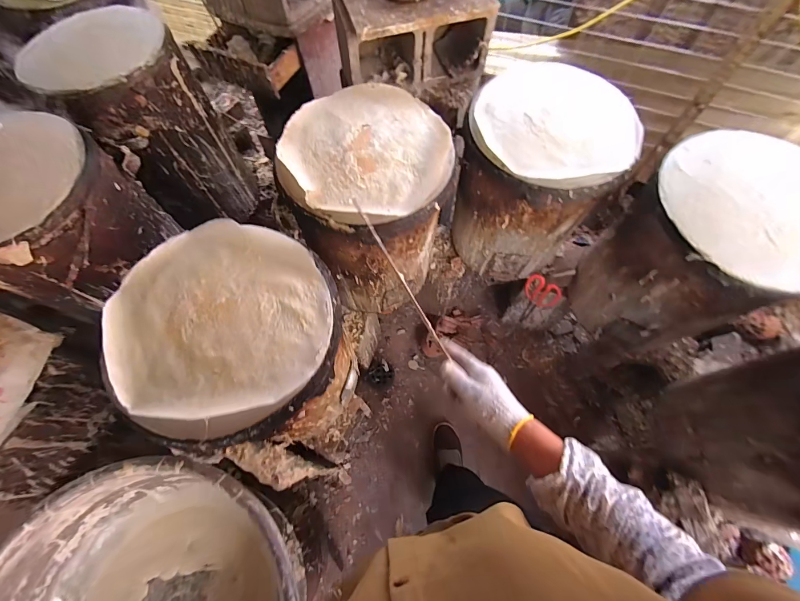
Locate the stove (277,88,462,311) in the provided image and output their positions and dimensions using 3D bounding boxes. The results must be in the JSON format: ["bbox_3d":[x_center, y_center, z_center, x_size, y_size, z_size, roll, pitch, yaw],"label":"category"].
[{"bbox_3d":[-0.063,-0.228,0.931,0.363,0.455,0.376,-1,66,2],"label":"stove"}]

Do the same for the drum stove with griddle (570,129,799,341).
[{"bbox_3d":[0.700,-0.102,0.863,0.322,0.508,0.364,-31,69,-11],"label":"drum stove with griddle"}]

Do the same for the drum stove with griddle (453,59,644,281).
[{"bbox_3d":[0.355,-0.318,0.983,0.377,0.454,0.385,11,67,7],"label":"drum stove with griddle"}]

